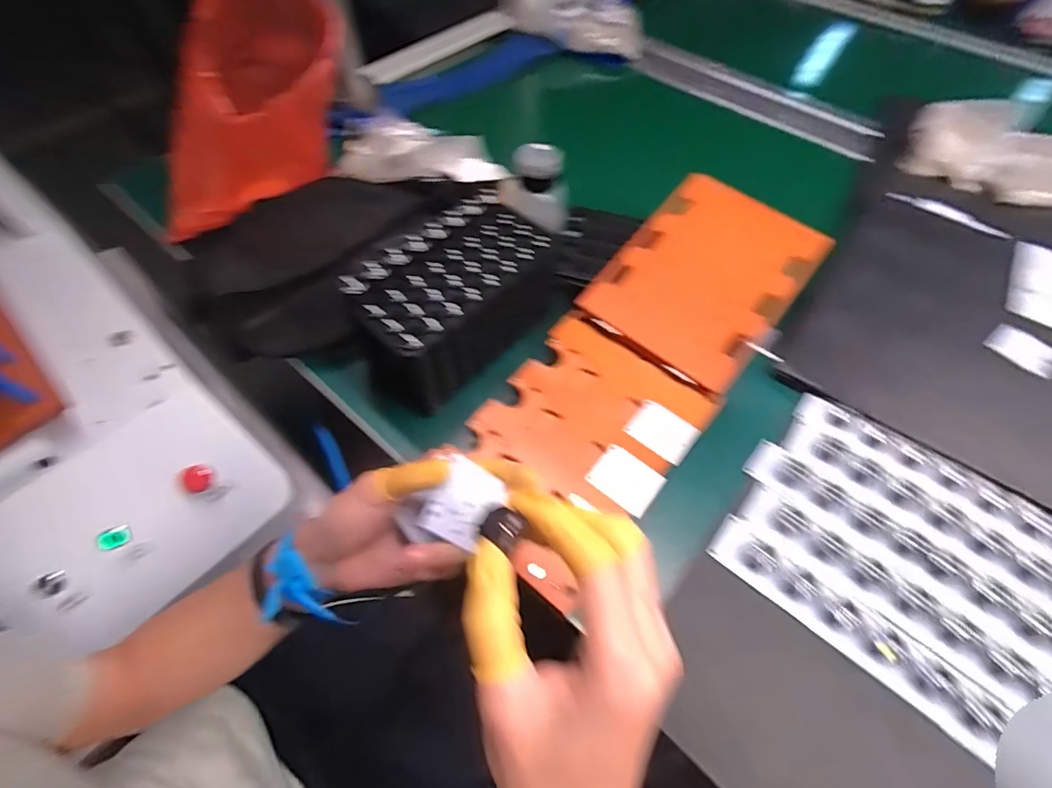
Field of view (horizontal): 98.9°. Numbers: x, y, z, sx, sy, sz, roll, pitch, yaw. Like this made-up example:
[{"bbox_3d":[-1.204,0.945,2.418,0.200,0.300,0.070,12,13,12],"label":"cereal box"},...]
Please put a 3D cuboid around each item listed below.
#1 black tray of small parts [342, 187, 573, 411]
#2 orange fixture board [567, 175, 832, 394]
[{"bbox_3d":[-0.066,-0.091,0.448,0.101,0.117,0.200,39,67,21],"label":"black tray of small parts"},{"bbox_3d":[0.187,-0.127,0.472,0.169,0.009,0.220,36,76,13],"label":"orange fixture board"}]

